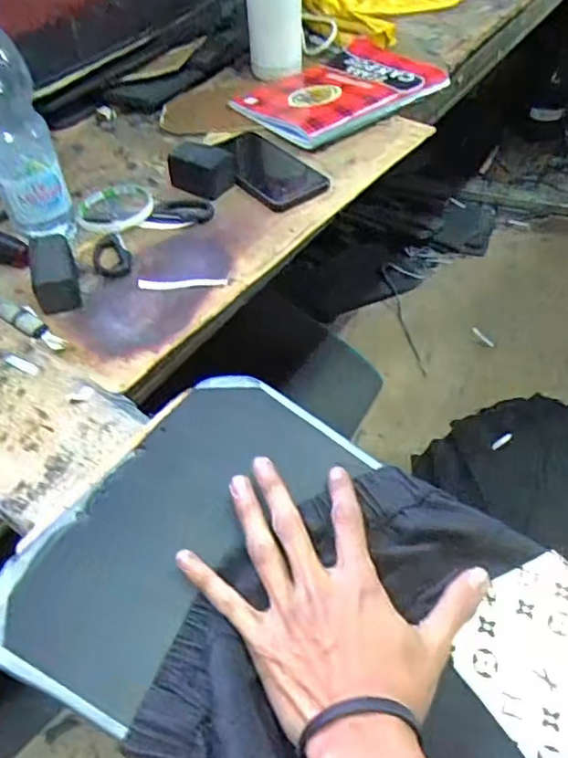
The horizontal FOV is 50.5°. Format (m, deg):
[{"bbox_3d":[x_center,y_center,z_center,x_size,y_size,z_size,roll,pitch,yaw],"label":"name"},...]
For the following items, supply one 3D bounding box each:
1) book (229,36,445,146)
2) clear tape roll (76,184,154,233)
[{"bbox_3d":[0.073,-0.391,0.813,0.242,0.023,0.196,-32,51,-20],"label":"book"},{"bbox_3d":[-0.188,-0.192,0.675,0.085,0.017,0.088,-1,51,1],"label":"clear tape roll"}]

